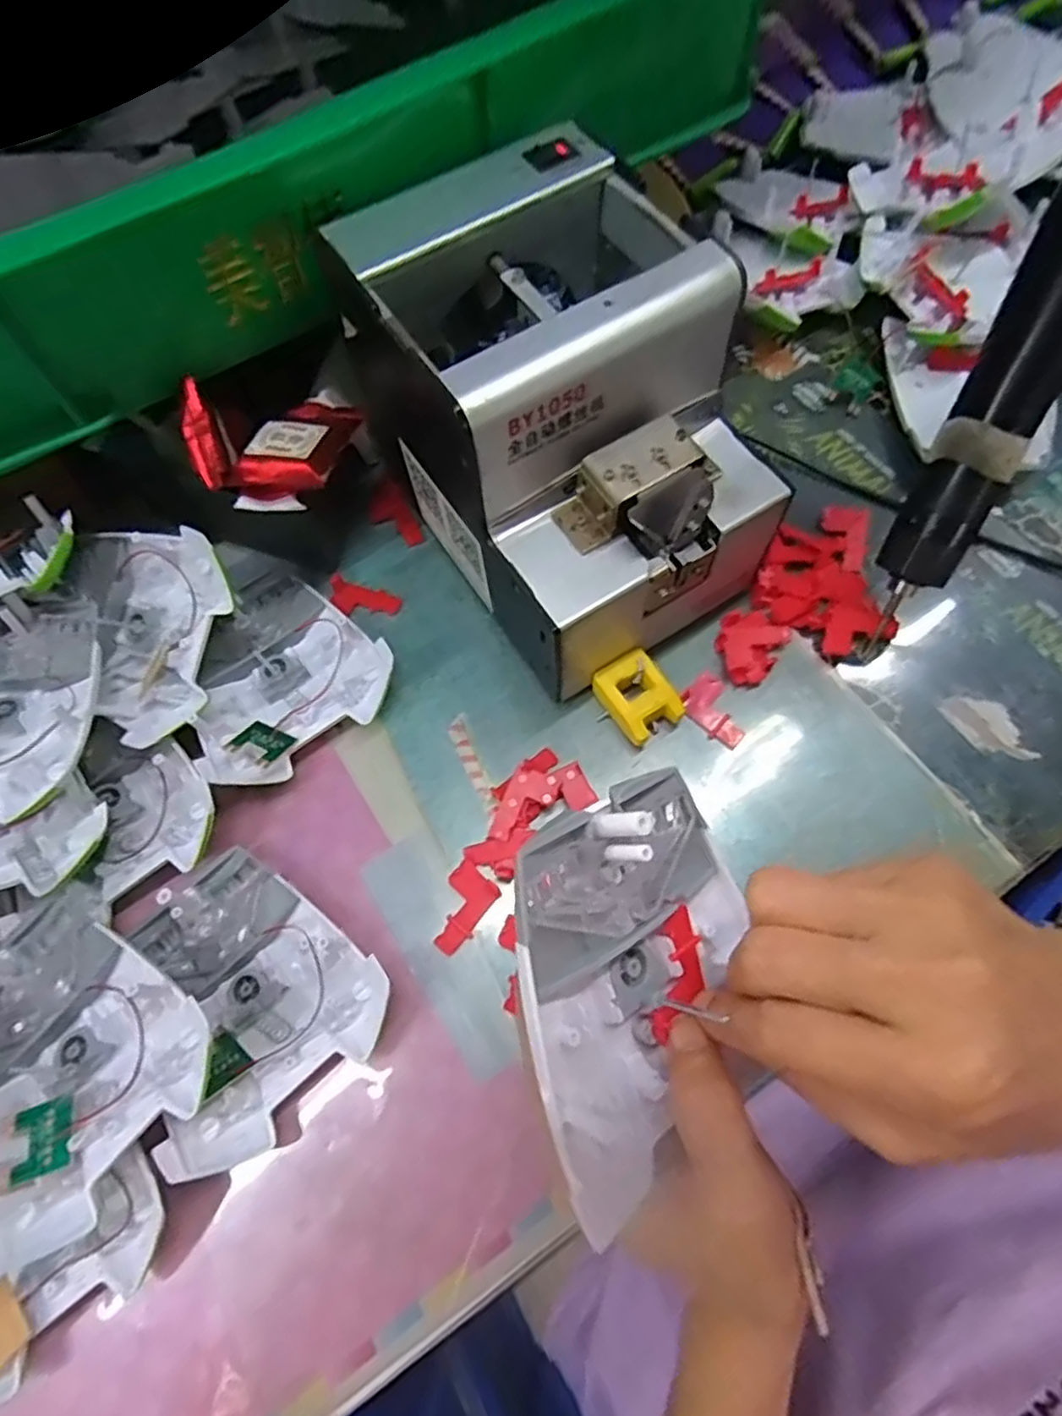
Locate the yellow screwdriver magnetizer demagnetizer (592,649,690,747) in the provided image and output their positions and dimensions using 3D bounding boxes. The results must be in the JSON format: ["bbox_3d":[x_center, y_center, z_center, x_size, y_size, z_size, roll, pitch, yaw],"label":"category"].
[{"bbox_3d":[0.052,-0.004,0.334,0.032,0.021,0.040,-31,71,-11],"label":"yellow screwdriver magnetizer demagnetizer"}]

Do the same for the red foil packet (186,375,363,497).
[{"bbox_3d":[-0.124,-0.129,0.320,0.068,0.044,0.075,12,69,7],"label":"red foil packet"}]

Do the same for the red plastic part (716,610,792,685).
[{"bbox_3d":[0.111,-0.033,0.347,0.033,0.008,0.040,36,73,14],"label":"red plastic part"}]

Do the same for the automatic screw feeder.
[{"bbox_3d":[0.017,-0.125,0.314,0.118,0.144,0.170,-30,71,-11],"label":"automatic screw feeder"}]

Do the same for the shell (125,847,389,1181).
[{"bbox_3d":[-0.122,0.119,0.286,0.095,0.025,0.105,-39,73,-13],"label":"shell"}]

